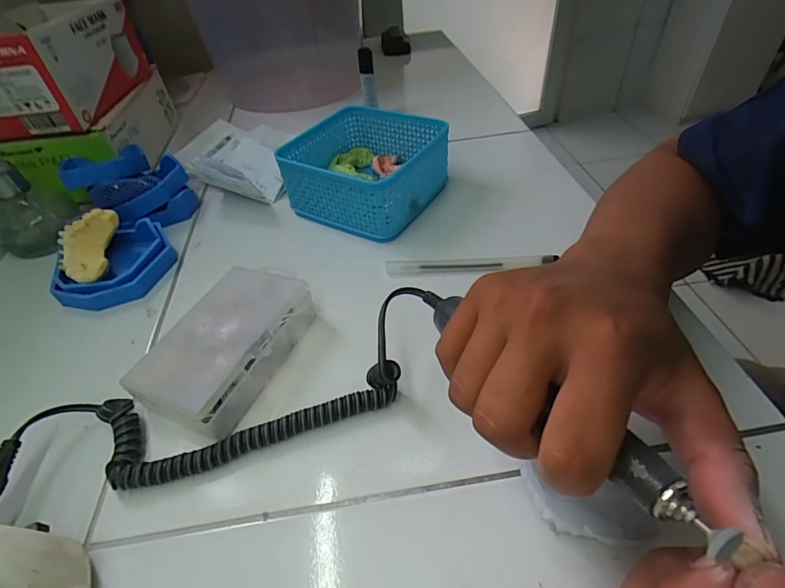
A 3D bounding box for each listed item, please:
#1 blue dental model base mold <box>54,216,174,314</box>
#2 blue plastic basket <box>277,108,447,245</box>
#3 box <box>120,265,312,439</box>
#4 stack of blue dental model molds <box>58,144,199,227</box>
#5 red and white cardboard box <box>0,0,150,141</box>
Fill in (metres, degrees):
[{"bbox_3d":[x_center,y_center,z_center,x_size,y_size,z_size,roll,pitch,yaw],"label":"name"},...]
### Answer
[{"bbox_3d":[-0.241,-0.027,0.367,0.072,0.029,0.082,4,47,11],"label":"blue dental model base mold"},{"bbox_3d":[-0.025,-0.127,0.421,0.131,0.065,0.131,21,52,25],"label":"blue plastic basket"},{"bbox_3d":[-0.113,0.032,0.293,0.073,0.036,0.119,17,51,23],"label":"box"},{"bbox_3d":[-0.269,-0.114,0.432,0.105,0.059,0.085,-20,47,-12],"label":"stack of blue dental model molds"},{"bbox_3d":[-0.361,-0.252,0.450,0.110,0.079,0.197,-4,46,0],"label":"red and white cardboard box"}]

